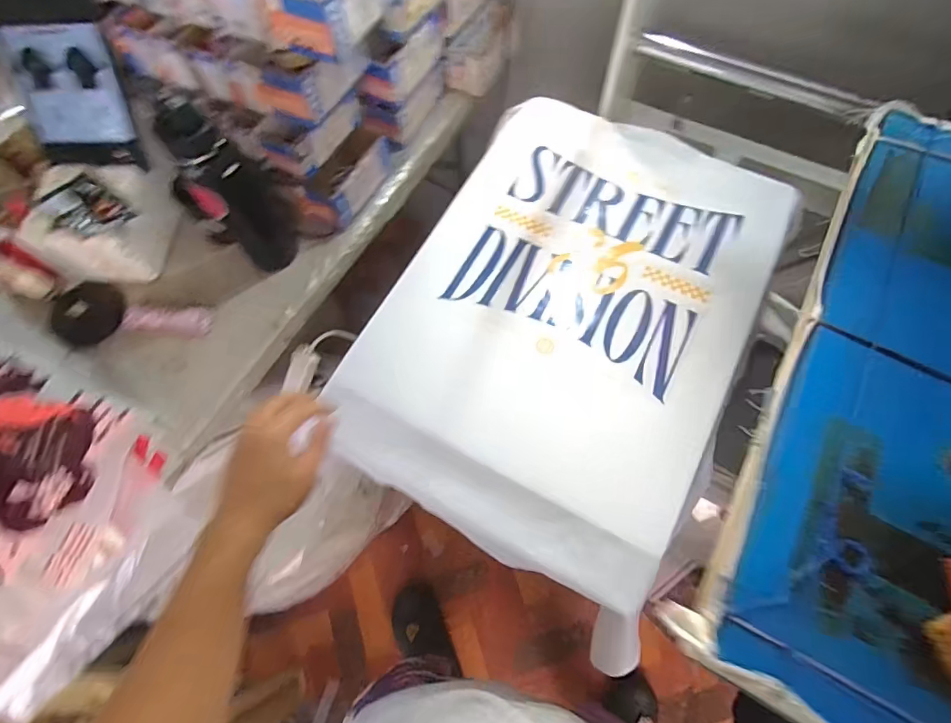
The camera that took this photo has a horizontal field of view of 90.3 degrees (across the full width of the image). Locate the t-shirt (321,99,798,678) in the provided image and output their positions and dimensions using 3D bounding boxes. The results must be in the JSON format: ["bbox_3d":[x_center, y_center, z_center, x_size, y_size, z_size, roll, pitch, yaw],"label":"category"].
[{"bbox_3d":[0.112,-0.060,0.586,0.411,0.049,0.640,23,70,11],"label":"t-shirt"}]

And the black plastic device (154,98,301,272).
[{"bbox_3d":[-0.340,-0.251,0.668,0.109,0.269,0.112,-25,69,-8],"label":"black plastic device"}]

